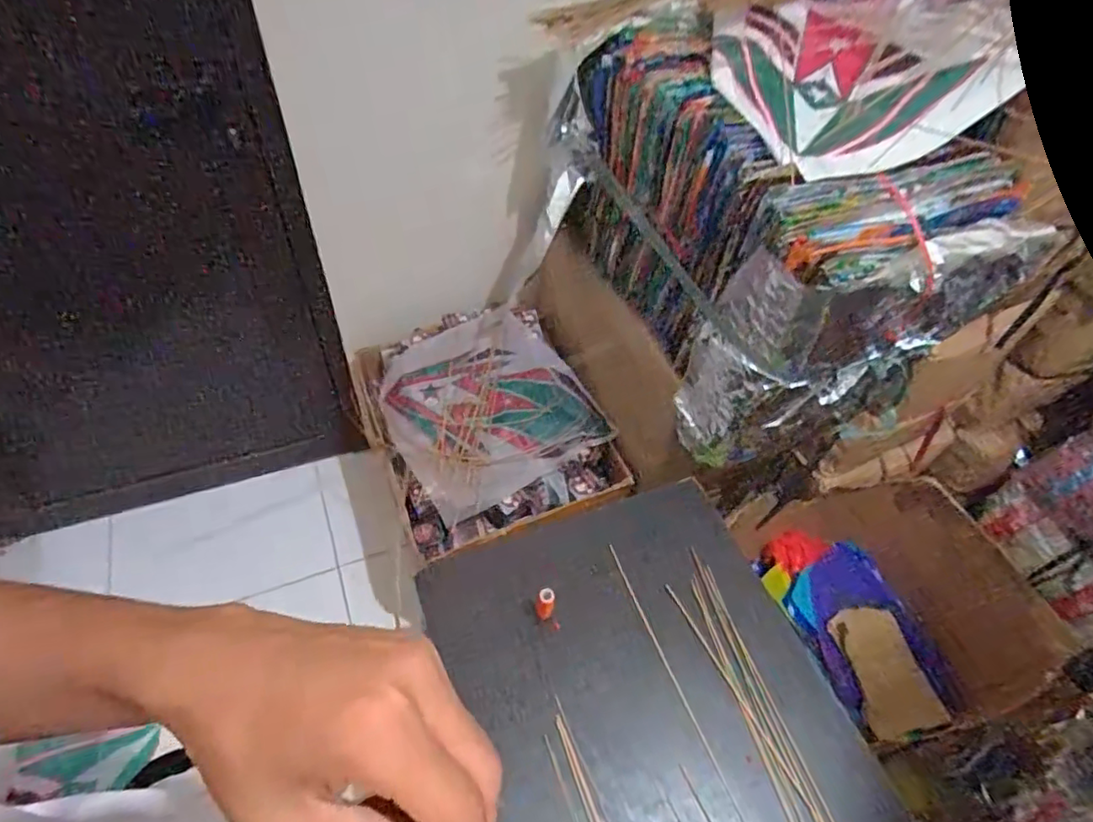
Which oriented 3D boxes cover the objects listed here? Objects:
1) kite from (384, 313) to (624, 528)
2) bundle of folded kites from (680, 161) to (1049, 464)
[{"bbox_3d":[-0.136,-0.020,1.240,0.382,0.095,0.423,-24,58,-23],"label":"kite"},{"bbox_3d":[0.415,-0.116,0.838,0.360,0.398,0.149,-13,54,-16],"label":"bundle of folded kites"}]

